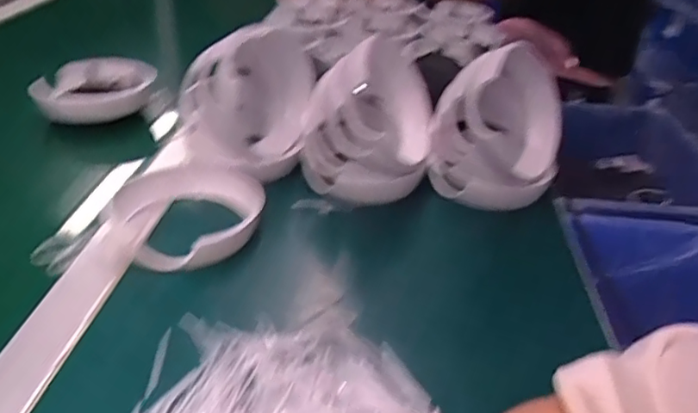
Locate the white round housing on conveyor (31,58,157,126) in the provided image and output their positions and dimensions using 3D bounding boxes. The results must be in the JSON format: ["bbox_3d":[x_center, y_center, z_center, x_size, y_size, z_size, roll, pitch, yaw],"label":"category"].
[{"bbox_3d":[-0.277,-0.133,0.657,0.118,0.041,0.120,-5,33,-13],"label":"white round housing on conveyor"}]

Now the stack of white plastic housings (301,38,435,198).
[{"bbox_3d":[0.023,-0.075,0.536,0.104,0.107,0.109,19,36,23],"label":"stack of white plastic housings"}]

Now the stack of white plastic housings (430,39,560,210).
[{"bbox_3d":[0.134,-0.072,0.536,0.110,0.126,0.106,13,34,15],"label":"stack of white plastic housings"}]

